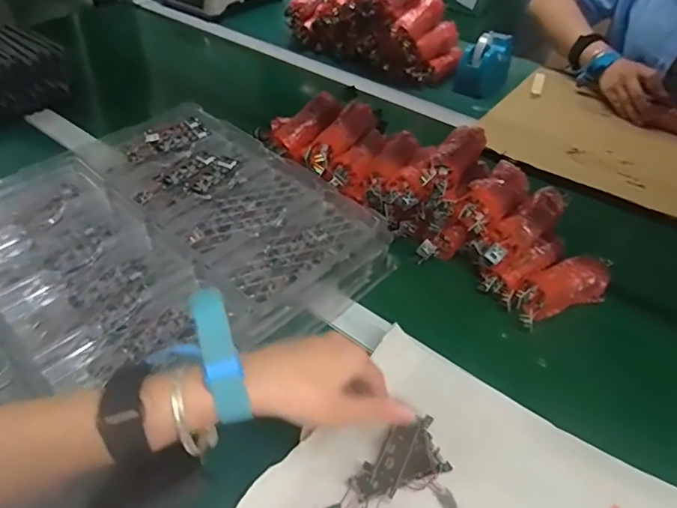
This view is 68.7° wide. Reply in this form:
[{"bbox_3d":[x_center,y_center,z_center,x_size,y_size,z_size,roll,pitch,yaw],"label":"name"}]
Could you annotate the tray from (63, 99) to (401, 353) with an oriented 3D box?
[{"bbox_3d":[-0.136,-0.070,0.610,0.205,0.036,0.413,-31,52,-28],"label":"tray"}]

